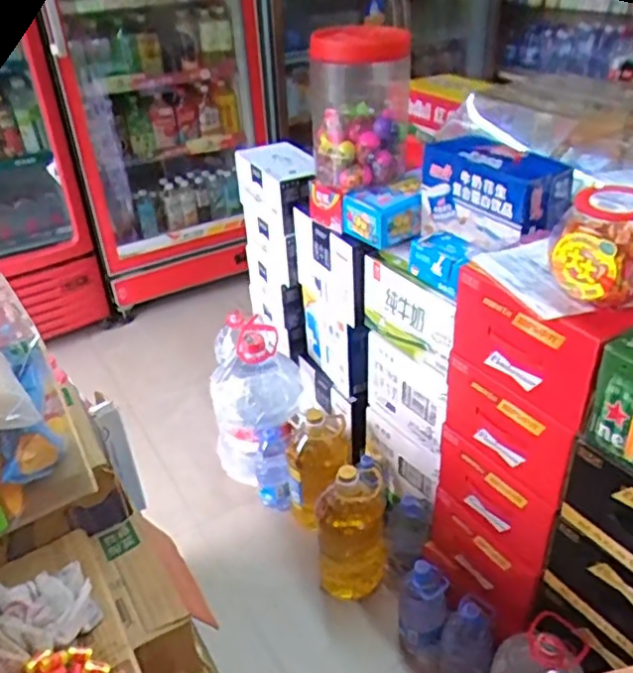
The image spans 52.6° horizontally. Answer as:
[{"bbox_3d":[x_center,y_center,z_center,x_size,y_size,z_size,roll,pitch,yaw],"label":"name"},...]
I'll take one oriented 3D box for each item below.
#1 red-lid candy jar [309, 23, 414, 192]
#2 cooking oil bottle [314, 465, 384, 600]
[{"bbox_3d":[0.100,-0.524,1.446,0.220,0.324,0.186,-1,34,2],"label":"red-lid candy jar"},{"bbox_3d":[0.080,0.446,1.478,0.155,0.324,0.123,0,34,3],"label":"cooking oil bottle"}]

